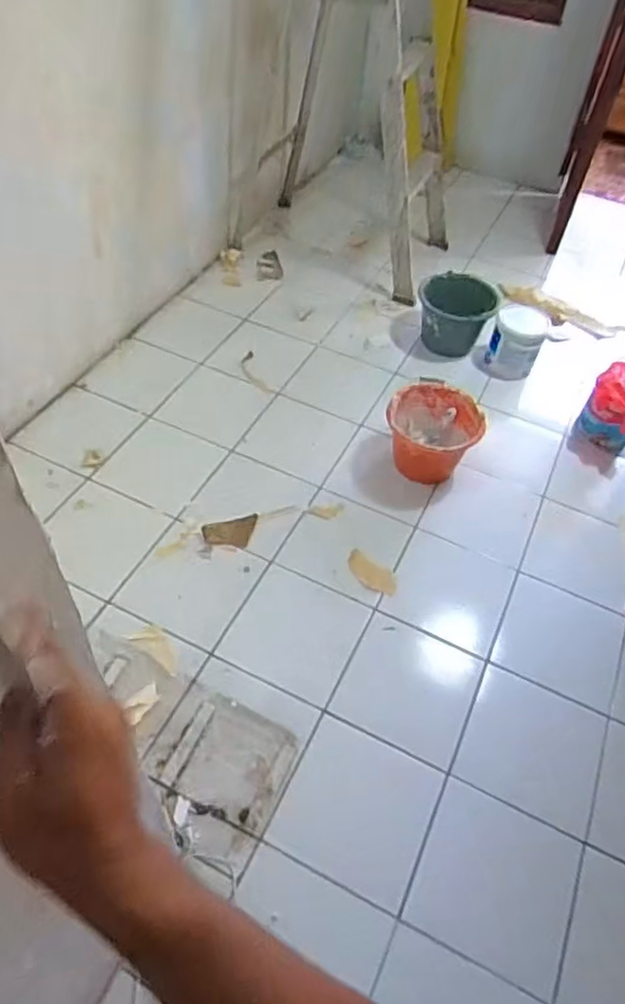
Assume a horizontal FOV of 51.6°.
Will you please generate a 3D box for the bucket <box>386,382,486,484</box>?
[{"bbox_3d":[0.335,-0.188,1.875,0.262,0.187,0.255,2,51,-2],"label":"bucket"}]

